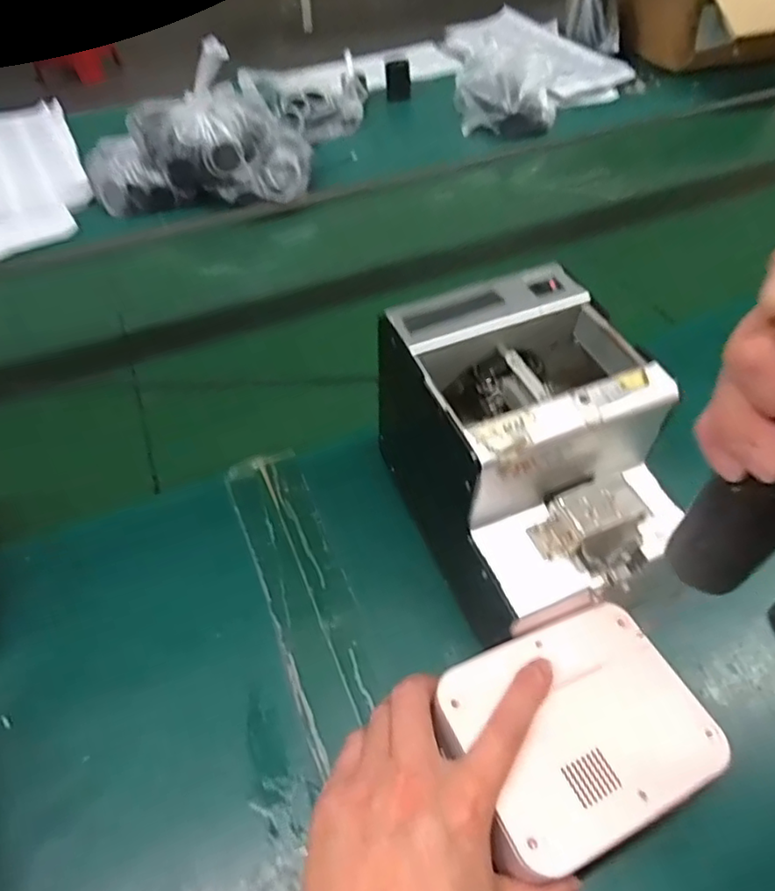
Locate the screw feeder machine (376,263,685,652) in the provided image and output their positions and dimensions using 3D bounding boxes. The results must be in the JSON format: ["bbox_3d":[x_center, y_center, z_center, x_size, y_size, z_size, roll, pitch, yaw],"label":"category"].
[{"bbox_3d":[0.086,0.010,0.384,0.124,0.153,0.170,-18,53,-14],"label":"screw feeder machine"}]

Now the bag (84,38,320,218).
[{"bbox_3d":[-0.231,-0.367,0.723,0.264,0.139,0.118,-7,51,-5],"label":"bag"}]

